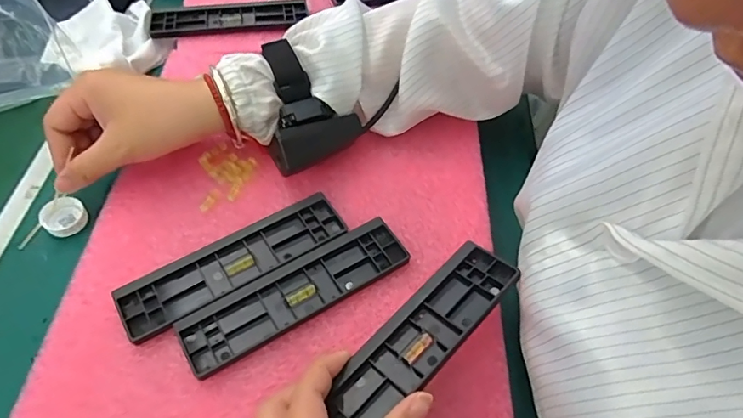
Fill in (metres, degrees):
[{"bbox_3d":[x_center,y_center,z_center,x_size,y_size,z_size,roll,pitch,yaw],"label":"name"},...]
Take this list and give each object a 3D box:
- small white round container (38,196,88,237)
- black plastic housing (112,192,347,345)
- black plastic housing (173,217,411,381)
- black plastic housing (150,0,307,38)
[{"bbox_3d":[-0.240,0.006,0.376,0.031,0.015,0.031,3,54,-4],"label":"small white round container"},{"bbox_3d":[-0.094,0.036,0.339,0.158,0.010,0.043,-27,61,-22],"label":"black plastic housing"},{"bbox_3d":[-0.050,0.056,0.328,0.158,0.011,0.042,-27,61,-23],"label":"black plastic housing"},{"bbox_3d":[-0.148,-0.201,0.503,0.156,0.012,0.037,-8,55,-11],"label":"black plastic housing"}]

